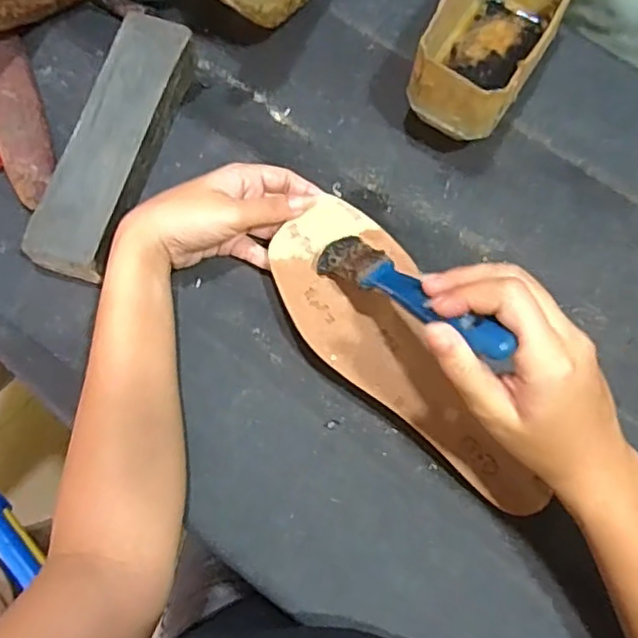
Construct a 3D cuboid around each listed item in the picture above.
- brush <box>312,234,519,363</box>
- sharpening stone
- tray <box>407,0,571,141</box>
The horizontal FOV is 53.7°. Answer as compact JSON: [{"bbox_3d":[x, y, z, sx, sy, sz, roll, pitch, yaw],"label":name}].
[{"bbox_3d":[0.048,-0.015,0.342,0.028,0.022,0.160,-41,35,-9],"label":"brush"},{"bbox_3d":[-0.144,-0.121,0.445,0.055,0.040,0.196,17,73,5],"label":"sharpening stone"},{"bbox_3d":[0.121,-0.196,0.450,0.073,0.064,0.127,32,75,9],"label":"tray"}]

